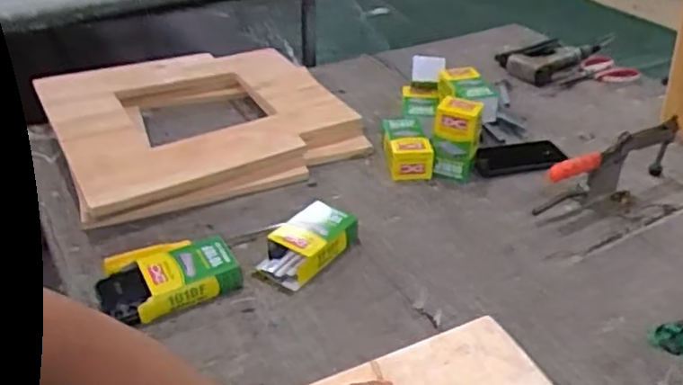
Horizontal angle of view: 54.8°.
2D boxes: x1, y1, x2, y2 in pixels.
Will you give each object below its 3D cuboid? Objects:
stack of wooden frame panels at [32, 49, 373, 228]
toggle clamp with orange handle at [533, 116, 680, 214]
[{"bbox_3d":[-0.255,-0.134,1.173,0.470,0.079,0.468,-16,36,-24],"label":"stack of wooden frame panels"},{"bbox_3d":[0.427,-0.042,1.006,0.284,0.104,0.067,-20,37,-28],"label":"toggle clamp with orange handle"}]

